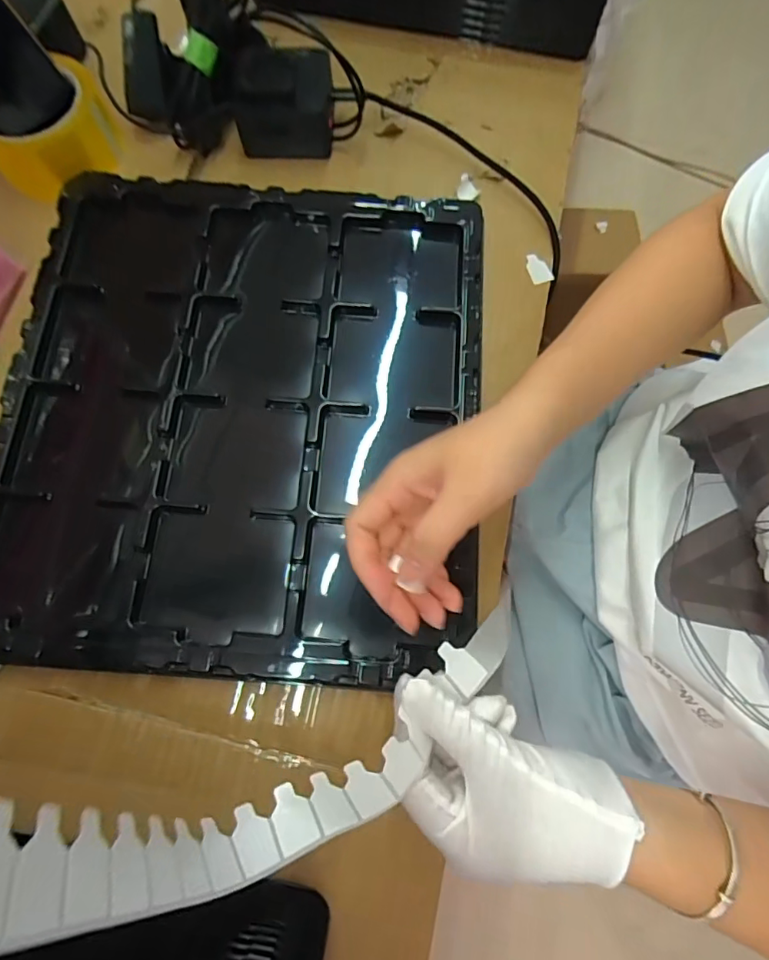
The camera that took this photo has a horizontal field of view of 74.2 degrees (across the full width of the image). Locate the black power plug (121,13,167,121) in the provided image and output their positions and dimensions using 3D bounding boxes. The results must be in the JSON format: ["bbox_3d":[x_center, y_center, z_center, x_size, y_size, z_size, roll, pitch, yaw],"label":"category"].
[{"bbox_3d":[-0.214,-0.369,0.454,0.034,0.018,0.075,7,114,2],"label":"black power plug"}]

